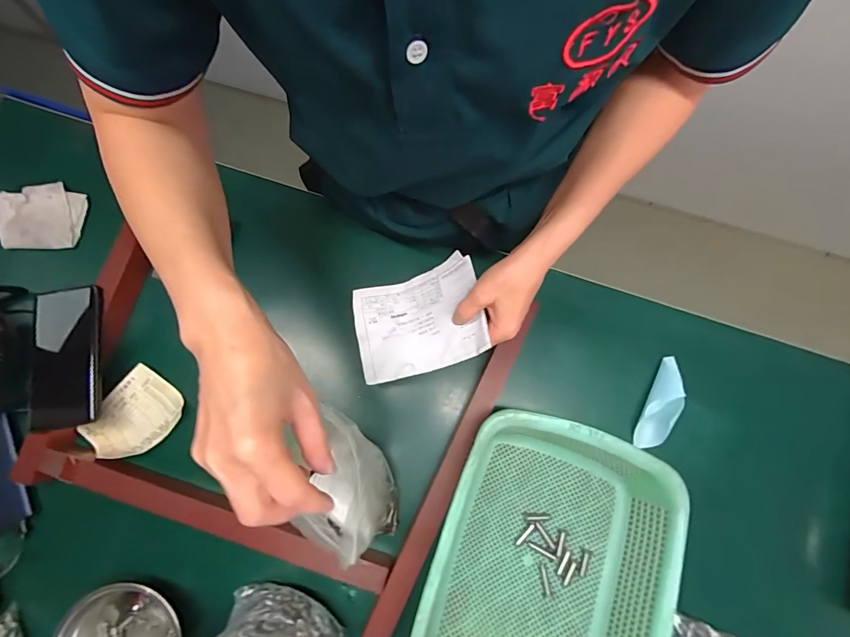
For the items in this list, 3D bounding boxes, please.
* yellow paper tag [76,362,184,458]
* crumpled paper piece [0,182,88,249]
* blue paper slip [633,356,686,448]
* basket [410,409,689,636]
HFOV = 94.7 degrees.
[{"bbox_3d":[-0.349,0.121,0.472,0.082,0.024,0.110,39,80,10],"label":"yellow paper tag"},{"bbox_3d":[-0.519,-0.134,0.524,0.101,0.027,0.082,-3,76,1],"label":"crumpled paper piece"},{"bbox_3d":[0.279,0.099,0.457,0.035,0.014,0.112,18,79,38],"label":"blue paper slip"},{"bbox_3d":[0.117,0.260,0.396,0.218,0.087,0.295,20,77,6],"label":"basket"}]

